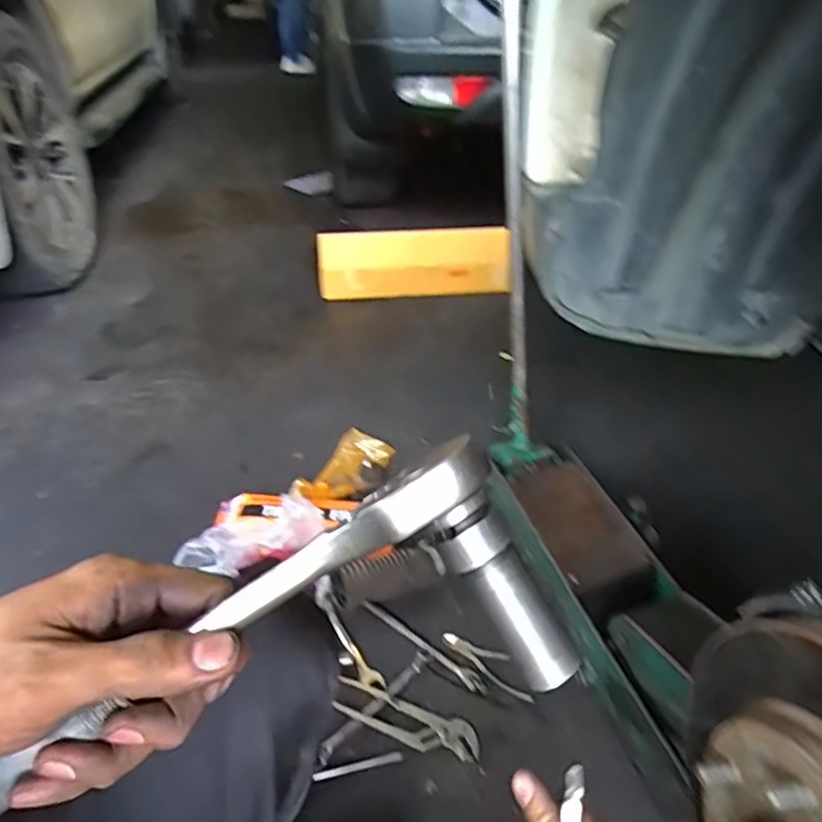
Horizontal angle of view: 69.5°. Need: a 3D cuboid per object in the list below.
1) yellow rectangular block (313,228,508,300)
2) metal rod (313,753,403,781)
[{"bbox_3d":[0.009,-0.438,1.827,0.585,0.221,0.058,1,37,0],"label":"yellow rectangular block"},{"bbox_3d":[-0.070,0.479,0.797,0.118,0.013,0.011,-8,38,-12],"label":"metal rod"}]

